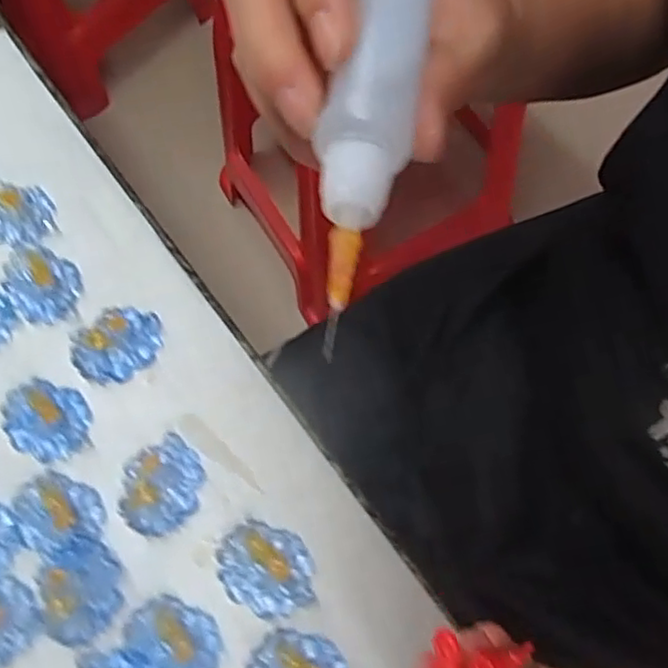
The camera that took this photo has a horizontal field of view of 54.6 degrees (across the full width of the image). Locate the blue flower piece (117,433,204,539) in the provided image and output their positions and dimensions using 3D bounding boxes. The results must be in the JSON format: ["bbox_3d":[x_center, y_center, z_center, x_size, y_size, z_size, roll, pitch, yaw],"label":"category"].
[{"bbox_3d":[-0.069,0.059,0.256,0.030,0.009,0.038,10,67,4],"label":"blue flower piece"}]

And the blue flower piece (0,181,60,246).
[{"bbox_3d":[-0.149,-0.056,0.303,0.033,0.007,0.037,-36,71,-14],"label":"blue flower piece"}]

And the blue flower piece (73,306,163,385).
[{"bbox_3d":[-0.094,0.004,0.279,0.038,0.008,0.030,-37,72,-14],"label":"blue flower piece"}]

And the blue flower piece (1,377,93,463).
[{"bbox_3d":[-0.118,0.036,0.268,0.037,0.007,0.029,18,68,8],"label":"blue flower piece"}]

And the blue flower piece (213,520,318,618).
[{"bbox_3d":[-0.025,0.090,0.245,0.038,0.006,0.030,27,70,11],"label":"blue flower piece"}]

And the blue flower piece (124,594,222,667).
[{"bbox_3d":[-0.057,0.112,0.233,0.026,0.011,0.036,-39,72,-15],"label":"blue flower piece"}]

